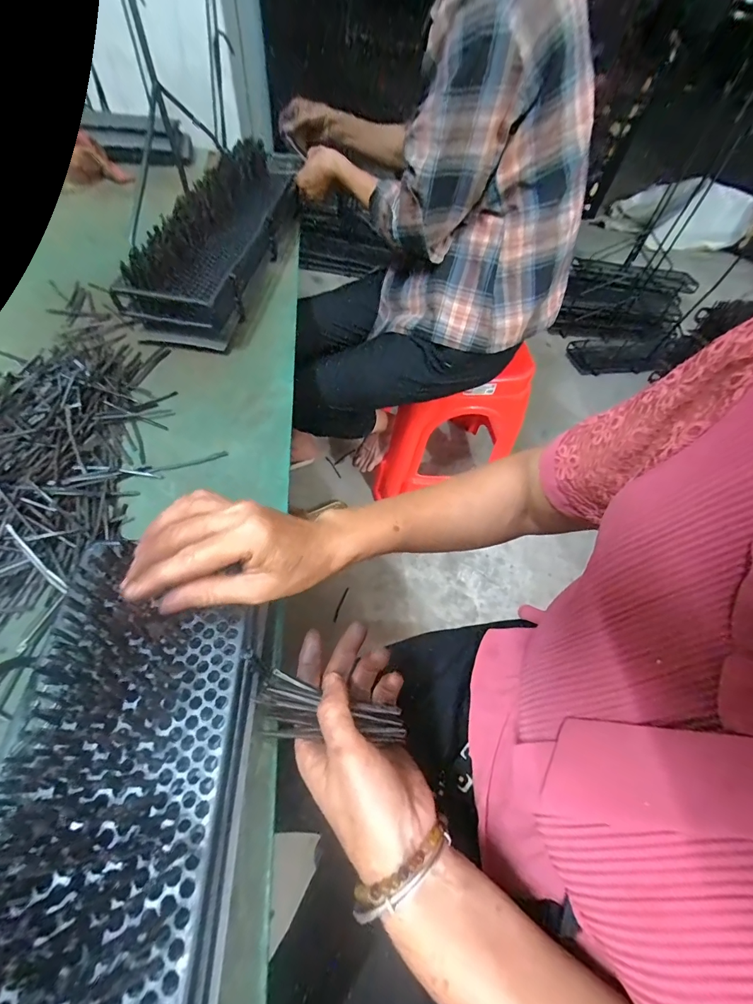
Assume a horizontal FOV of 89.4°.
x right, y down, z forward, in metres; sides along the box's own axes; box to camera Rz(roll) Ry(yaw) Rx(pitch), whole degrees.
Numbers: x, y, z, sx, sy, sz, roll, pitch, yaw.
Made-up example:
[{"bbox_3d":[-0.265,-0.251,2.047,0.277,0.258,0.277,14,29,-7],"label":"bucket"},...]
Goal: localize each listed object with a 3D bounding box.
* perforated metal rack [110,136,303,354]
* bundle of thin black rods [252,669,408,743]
[{"bbox_3d":[-0.260,-0.480,0.684,0.146,0.114,0.519,11,57,0],"label":"perforated metal rack"},{"bbox_3d":[-0.029,0.145,0.257,0.101,0.014,0.035,15,57,-2],"label":"bundle of thin black rods"}]

